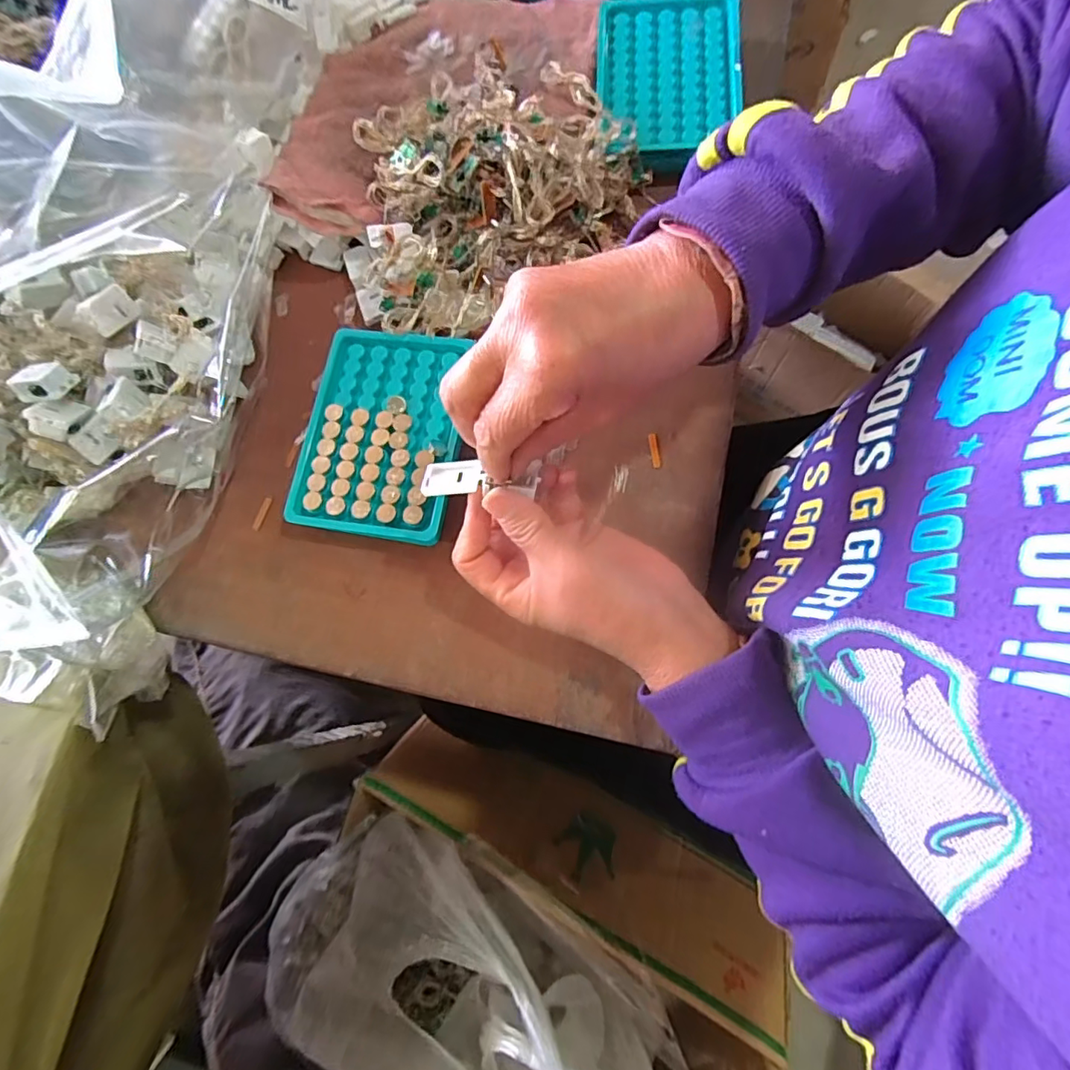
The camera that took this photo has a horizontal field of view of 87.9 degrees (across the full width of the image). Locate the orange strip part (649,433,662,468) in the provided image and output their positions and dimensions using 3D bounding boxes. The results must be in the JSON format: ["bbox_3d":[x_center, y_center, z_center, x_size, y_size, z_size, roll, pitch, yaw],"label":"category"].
[{"bbox_3d":[0.072,-0.051,0.333,0.005,0.004,0.021,-8,75,3],"label":"orange strip part"}]

